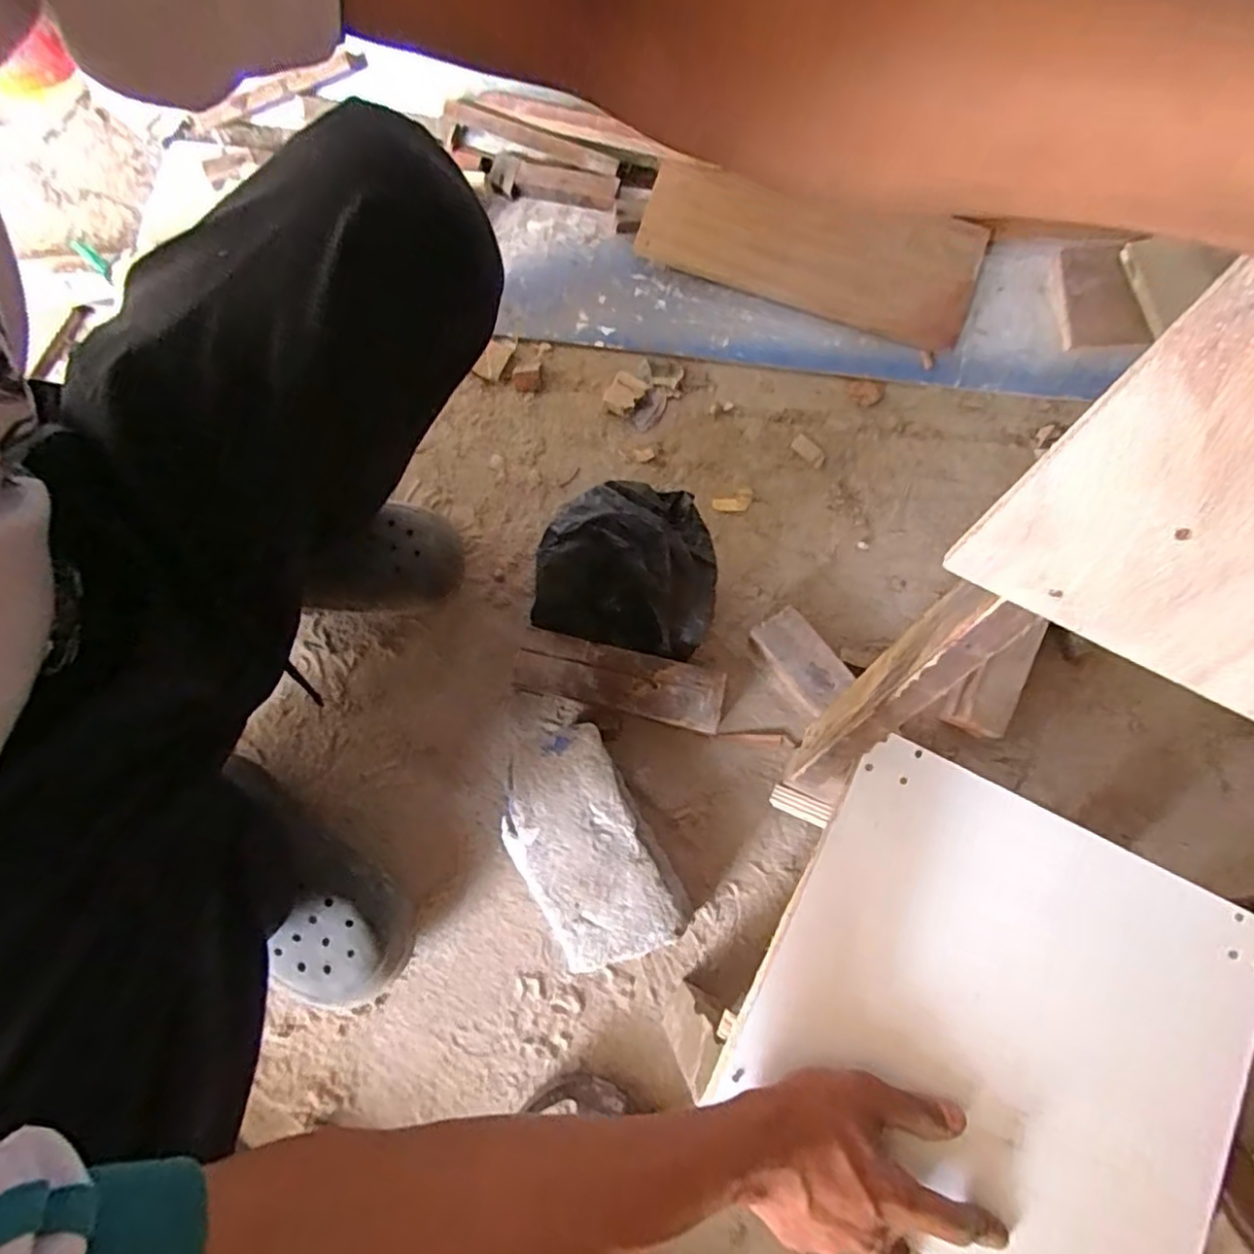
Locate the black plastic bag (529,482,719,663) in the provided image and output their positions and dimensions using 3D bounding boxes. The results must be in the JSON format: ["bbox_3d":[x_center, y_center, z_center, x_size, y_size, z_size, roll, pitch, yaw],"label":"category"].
[{"bbox_3d":[0.002,-0.059,0.631,0.170,0.123,0.146,12,77,2],"label":"black plastic bag"}]

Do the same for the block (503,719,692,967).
[{"bbox_3d":[-0.043,0.203,0.599,0.123,0.072,0.206,-27,79,-7],"label":"block"}]

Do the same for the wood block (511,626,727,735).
[{"bbox_3d":[-0.008,0.055,0.645,0.200,0.042,0.060,14,77,2],"label":"wood block"}]

